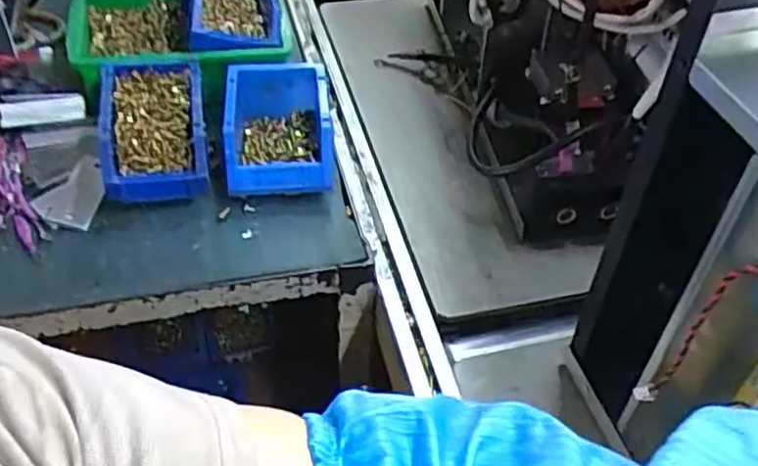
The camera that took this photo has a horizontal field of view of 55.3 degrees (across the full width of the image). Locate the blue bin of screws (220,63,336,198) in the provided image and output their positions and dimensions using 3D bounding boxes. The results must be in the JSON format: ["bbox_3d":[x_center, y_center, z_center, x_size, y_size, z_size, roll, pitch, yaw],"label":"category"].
[{"bbox_3d":[-0.108,-0.116,0.782,0.109,0.063,0.154,-3,46,-5],"label":"blue bin of screws"}]

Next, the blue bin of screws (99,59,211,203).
[{"bbox_3d":[-0.235,-0.112,0.763,0.103,0.061,0.158,-7,47,-9],"label":"blue bin of screws"}]

